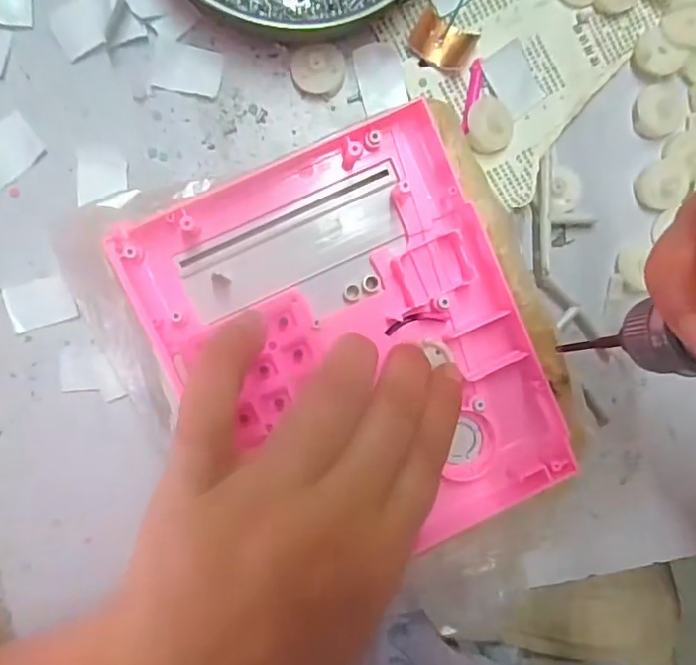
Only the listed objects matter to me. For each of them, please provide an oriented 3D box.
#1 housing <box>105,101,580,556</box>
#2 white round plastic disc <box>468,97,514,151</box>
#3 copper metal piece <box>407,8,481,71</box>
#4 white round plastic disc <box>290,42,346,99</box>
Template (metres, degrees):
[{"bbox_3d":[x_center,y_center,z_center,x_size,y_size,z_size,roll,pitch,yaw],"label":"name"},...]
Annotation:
[{"bbox_3d":[0.004,0.011,0.224,0.133,0.024,0.168,-25,98,-5],"label":"housing"},{"bbox_3d":[0.064,-0.093,0.249,0.021,0.006,0.024,-1,95,-5],"label":"white round plastic disc"},{"bbox_3d":[0.042,-0.130,0.247,0.028,0.007,0.020,23,92,-7],"label":"copper metal piece"},{"bbox_3d":[-0.013,-0.117,0.245,0.024,0.009,0.021,17,93,-6],"label":"white round plastic disc"}]

